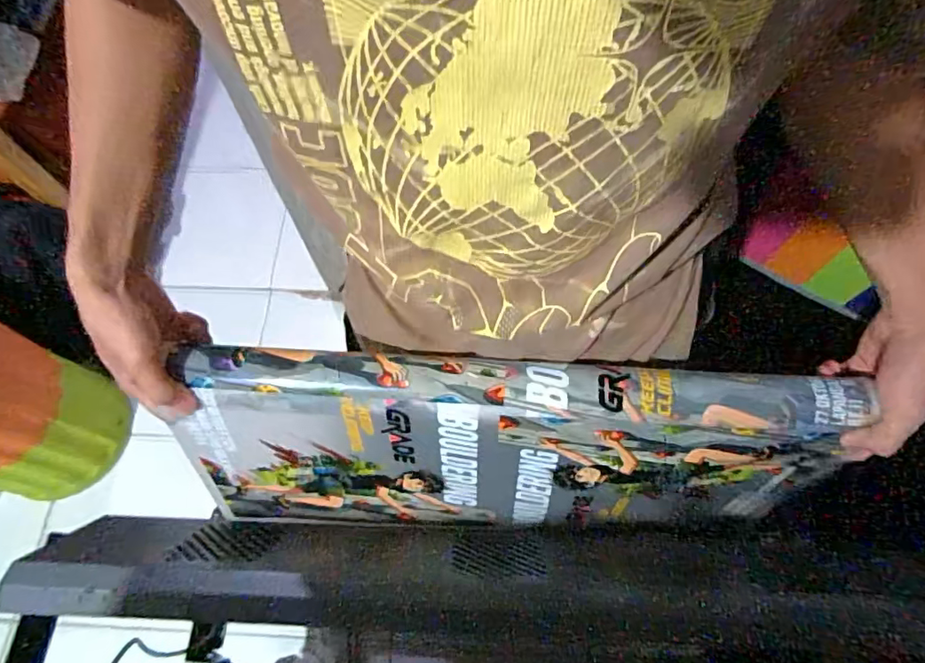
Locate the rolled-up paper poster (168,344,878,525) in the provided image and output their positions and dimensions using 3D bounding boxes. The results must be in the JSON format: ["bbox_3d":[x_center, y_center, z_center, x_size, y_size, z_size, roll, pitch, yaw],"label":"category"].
[{"bbox_3d":[0.032,0.112,0.504,0.558,0.236,0.042,2,43,3],"label":"rolled-up paper poster"}]

